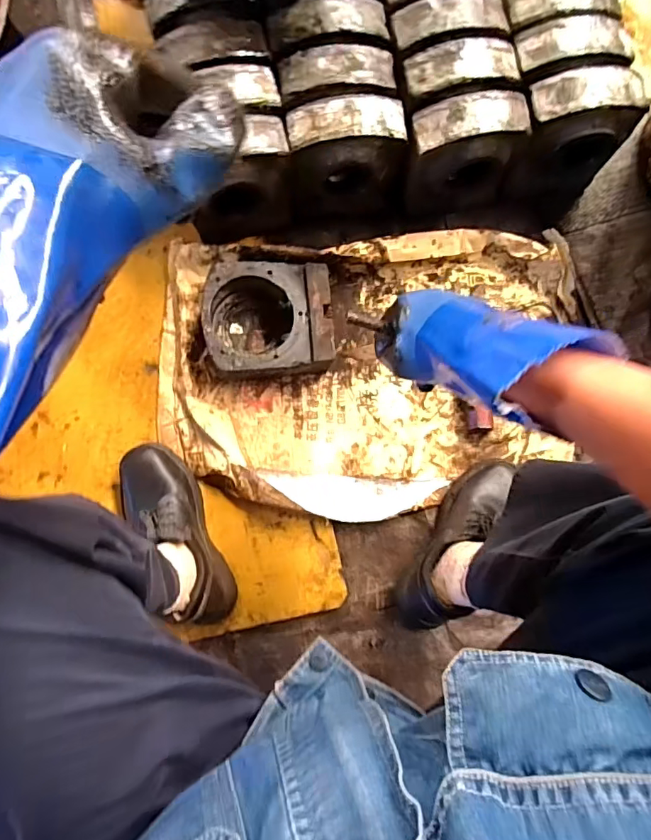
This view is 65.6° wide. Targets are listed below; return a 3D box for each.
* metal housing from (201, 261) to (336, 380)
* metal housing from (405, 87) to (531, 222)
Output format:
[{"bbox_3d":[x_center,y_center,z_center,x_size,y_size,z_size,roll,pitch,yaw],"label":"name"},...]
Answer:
[{"bbox_3d":[-0.081,-0.145,0.755,0.176,0.085,0.160,-7,82,-3],"label":"metal housing"},{"bbox_3d":[0.200,-0.379,0.750,0.167,0.180,0.083,-11,83,-3],"label":"metal housing"}]

